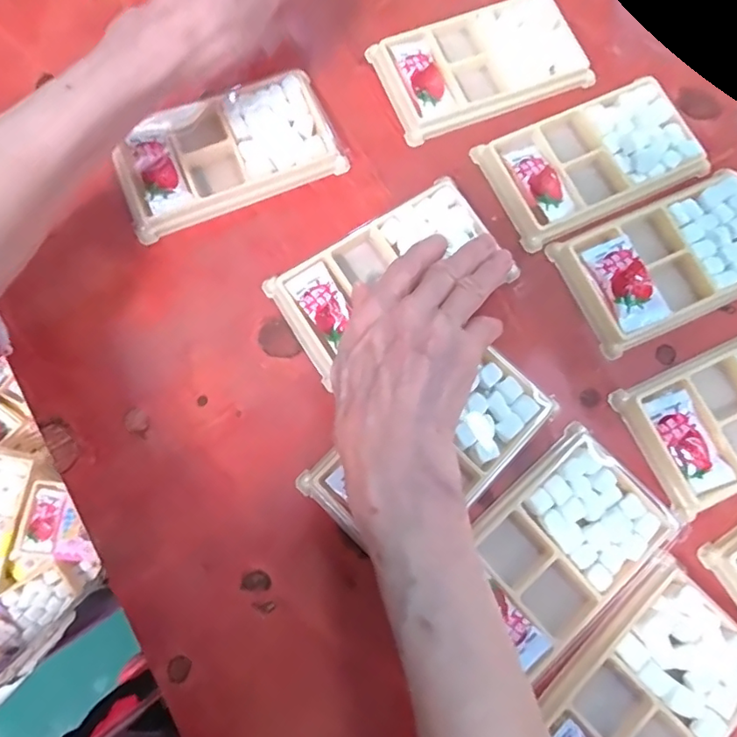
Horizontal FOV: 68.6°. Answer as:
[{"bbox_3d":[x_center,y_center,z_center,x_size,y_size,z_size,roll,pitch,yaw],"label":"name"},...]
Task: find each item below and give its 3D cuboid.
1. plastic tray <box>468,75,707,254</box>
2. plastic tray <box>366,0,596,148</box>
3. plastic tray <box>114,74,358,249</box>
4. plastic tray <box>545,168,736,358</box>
[{"bbox_3d":[0.144,-0.134,0.346,0.130,0.010,0.074,-24,78,-8],"label":"plastic tray"},{"bbox_3d":[0.076,-0.204,0.362,0.133,0.011,0.074,-21,78,-7],"label":"plastic tray"},{"bbox_3d":[-0.089,-0.138,0.341,0.133,0.020,0.072,-22,78,-7],"label":"plastic tray"},{"bbox_3d":[0.188,-0.070,0.335,0.131,0.016,0.081,-24,78,-8],"label":"plastic tray"}]

